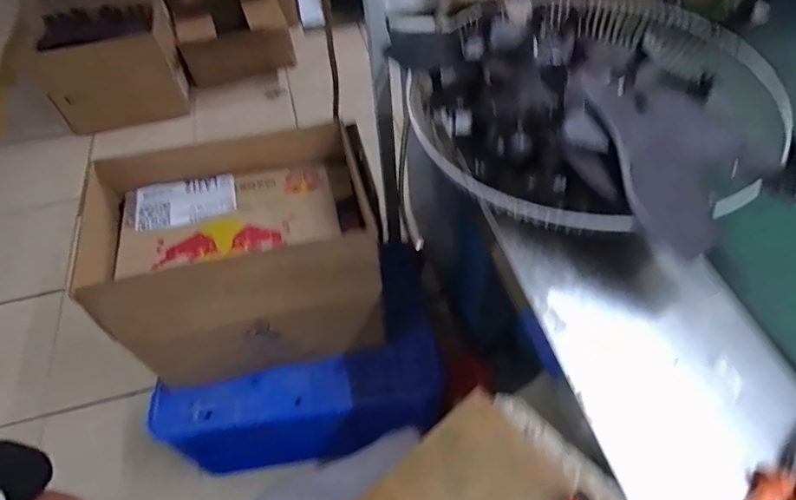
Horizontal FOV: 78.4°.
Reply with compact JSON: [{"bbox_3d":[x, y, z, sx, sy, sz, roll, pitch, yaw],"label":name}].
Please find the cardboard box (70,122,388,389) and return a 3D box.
[{"bbox_3d":[-0.288,0.025,0.947,0.458,0.349,0.314,-14,54,-8],"label":"cardboard box"}]

